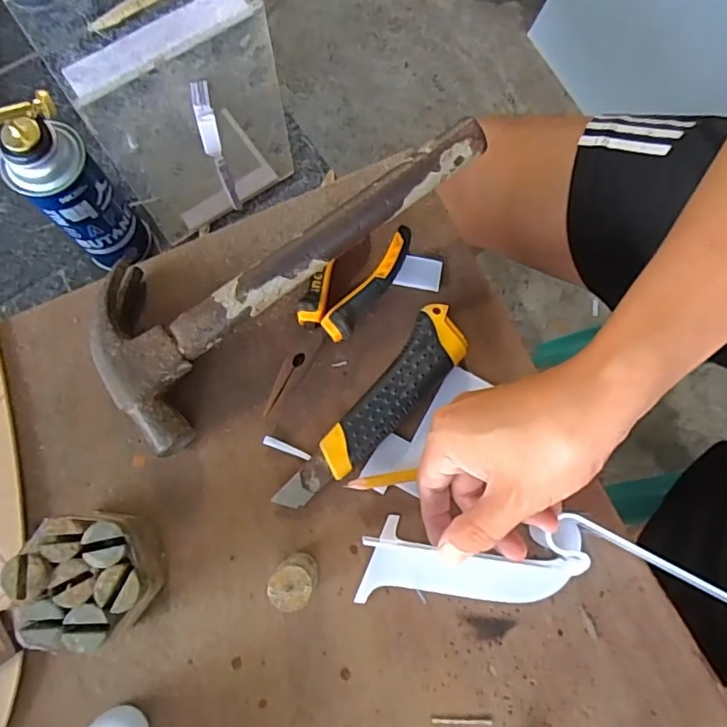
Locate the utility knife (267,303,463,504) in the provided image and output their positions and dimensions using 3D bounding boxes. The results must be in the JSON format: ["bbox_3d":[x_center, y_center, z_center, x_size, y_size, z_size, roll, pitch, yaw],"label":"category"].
[{"bbox_3d":[0.010,0.034,0.366,0.039,0.021,0.163,38,77,5],"label":"utility knife"}]

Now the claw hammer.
[{"bbox_3d":[-0.062,-0.080,0.371,0.116,0.055,0.291,44,80,7],"label":"claw hammer"}]

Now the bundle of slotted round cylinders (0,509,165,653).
[{"bbox_3d":[-0.159,0.125,0.325,0.070,0.053,0.072,1,77,-4],"label":"bundle of slotted round cylinders"}]

